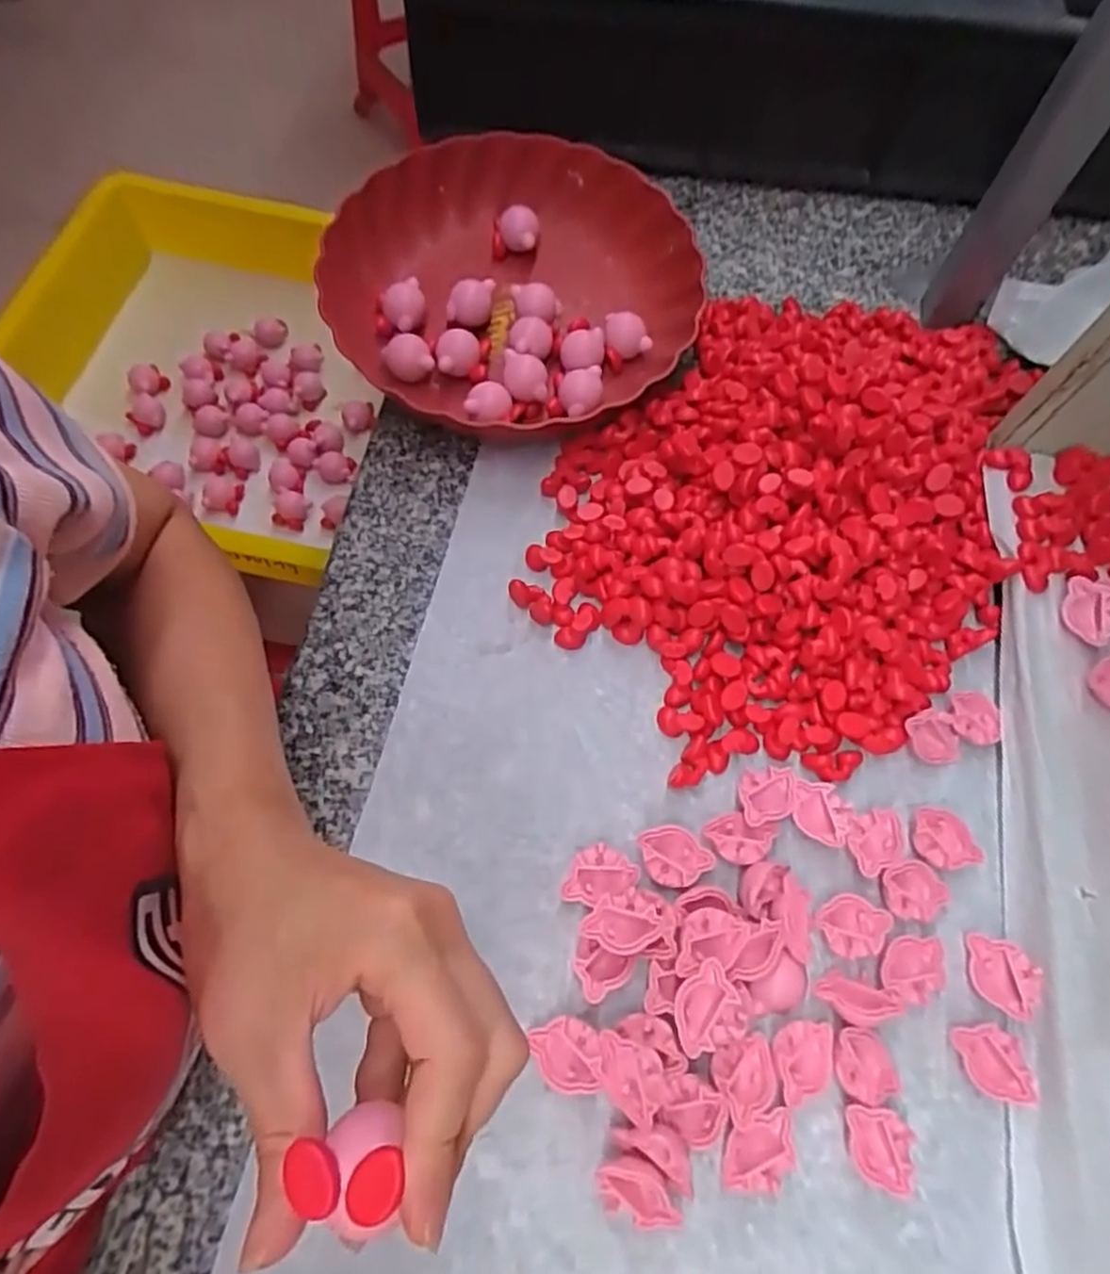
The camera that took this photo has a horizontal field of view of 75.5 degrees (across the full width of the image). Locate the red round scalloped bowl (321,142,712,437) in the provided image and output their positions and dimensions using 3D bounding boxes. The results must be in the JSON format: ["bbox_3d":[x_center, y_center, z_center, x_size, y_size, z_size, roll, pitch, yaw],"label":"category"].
[{"bbox_3d":[-0.024,-0.238,0.485,0.219,0.060,0.248,29,68,8],"label":"red round scalloped bowl"}]

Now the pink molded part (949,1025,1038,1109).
[{"bbox_3d":[0.197,0.194,0.326,0.030,0.012,0.031,-1,65,2],"label":"pink molded part"}]

